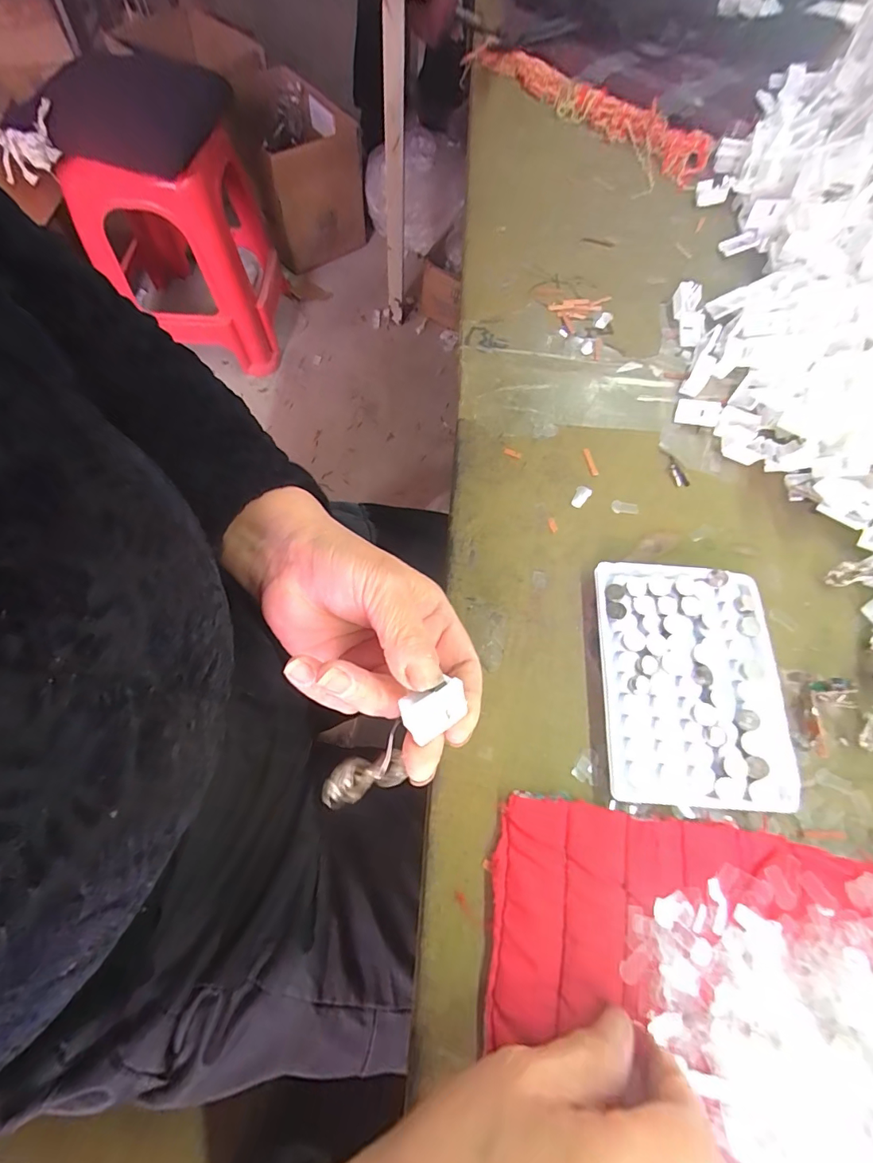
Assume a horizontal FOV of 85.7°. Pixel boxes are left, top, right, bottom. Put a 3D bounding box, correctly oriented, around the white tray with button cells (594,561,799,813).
[{"bbox_3d":[0.139,0.052,0.258,0.092,0.009,0.129,2,67,4],"label":"white tray with button cells"}]

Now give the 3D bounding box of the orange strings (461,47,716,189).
[{"bbox_3d":[0.151,-0.503,0.494,0.039,0.039,0.317,-34,70,-11],"label":"orange strings"}]

